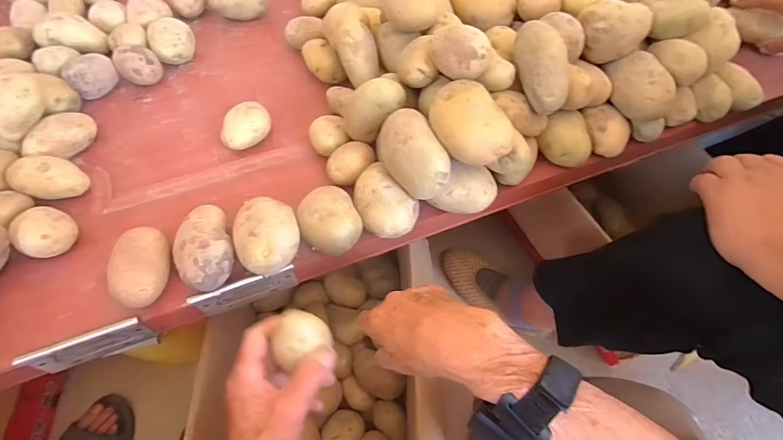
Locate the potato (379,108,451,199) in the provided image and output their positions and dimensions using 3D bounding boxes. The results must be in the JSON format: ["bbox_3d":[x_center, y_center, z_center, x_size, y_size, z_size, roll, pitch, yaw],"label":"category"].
[{"bbox_3d":[0.020,-0.064,0.398,0.047,0.053,0.092,-28,63,-15],"label":"potato"}]

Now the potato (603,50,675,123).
[{"bbox_3d":[0.287,-0.151,0.465,0.051,0.056,0.075,-11,60,-6],"label":"potato"}]

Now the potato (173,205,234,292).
[{"bbox_3d":[-0.183,0.028,0.394,0.050,0.055,0.089,-24,62,-13],"label":"potato"}]

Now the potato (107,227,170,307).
[{"bbox_3d":[-0.242,0.044,0.384,0.043,0.046,0.078,-8,59,-4],"label":"potato"}]

